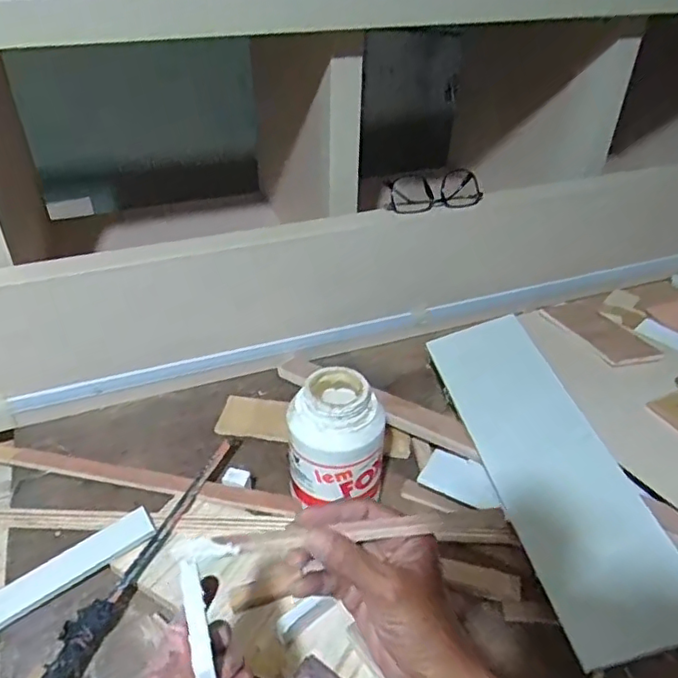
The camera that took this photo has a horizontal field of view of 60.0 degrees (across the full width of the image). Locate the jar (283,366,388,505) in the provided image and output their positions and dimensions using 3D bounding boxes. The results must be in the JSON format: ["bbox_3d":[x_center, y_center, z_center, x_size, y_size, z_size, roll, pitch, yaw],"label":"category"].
[{"bbox_3d":[0.000,0.102,0.598,0.091,0.145,0.098,0,38,0],"label":"jar"}]

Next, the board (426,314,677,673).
[{"bbox_3d":[0.209,0.119,0.599,0.119,0.019,0.375,-20,46,0],"label":"board"}]

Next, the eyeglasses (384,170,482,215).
[{"bbox_3d":[0.126,-0.200,0.796,0.136,0.044,0.053,-15,40,-19],"label":"eyeglasses"}]

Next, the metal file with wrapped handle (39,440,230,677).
[{"bbox_3d":[-0.190,0.208,0.548,0.021,0.021,0.309,14,39,17],"label":"metal file with wrapped handle"}]

